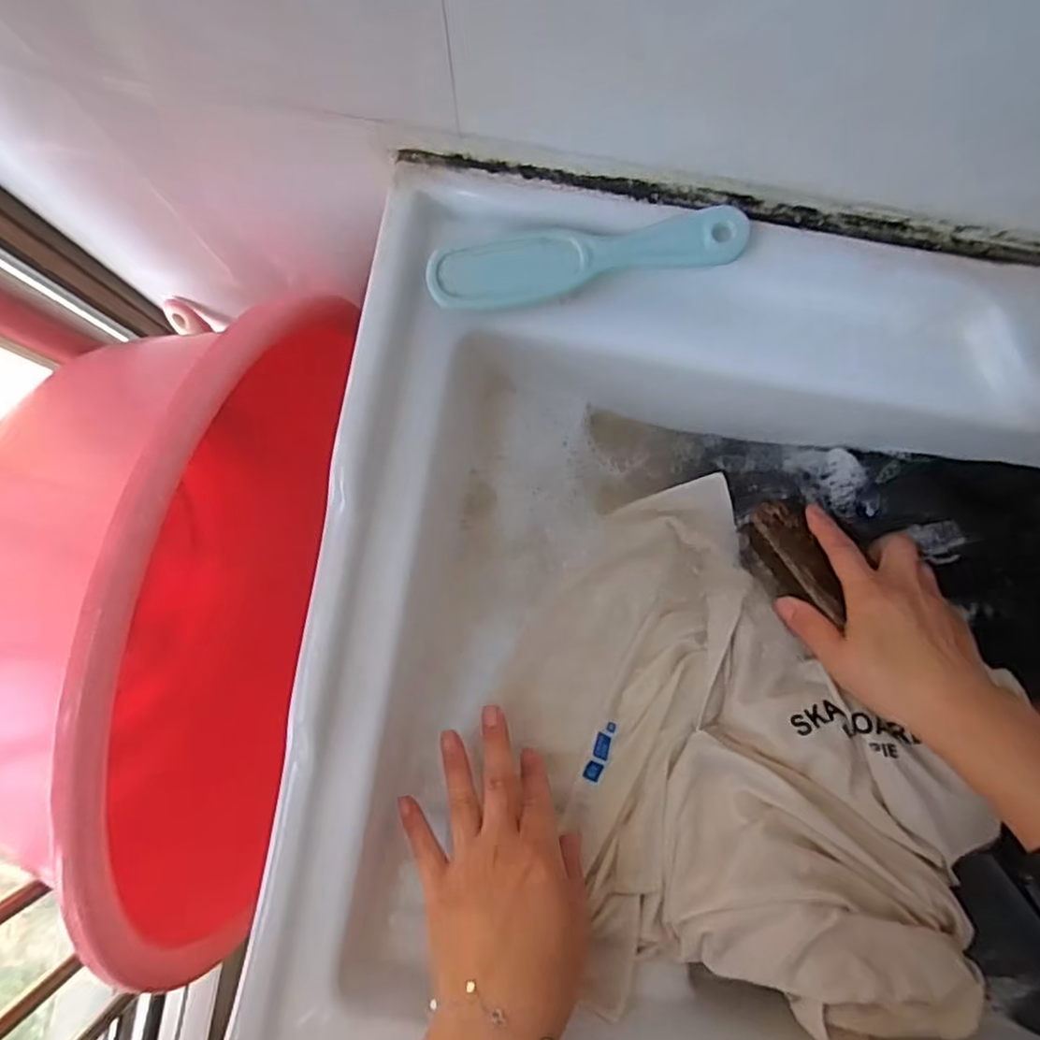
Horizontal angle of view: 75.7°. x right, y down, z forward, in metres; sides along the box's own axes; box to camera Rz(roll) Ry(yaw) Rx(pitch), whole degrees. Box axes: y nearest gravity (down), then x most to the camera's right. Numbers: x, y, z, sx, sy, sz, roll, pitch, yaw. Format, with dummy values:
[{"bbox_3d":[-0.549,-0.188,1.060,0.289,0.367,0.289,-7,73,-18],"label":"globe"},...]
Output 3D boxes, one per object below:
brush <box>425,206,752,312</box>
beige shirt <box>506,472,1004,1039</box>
[{"bbox_3d":[0.033,-0.140,0.350,0.162,0.017,0.034,-8,85,0],"label":"brush"},{"bbox_3d":[0.119,0.154,0.411,0.225,0.099,0.312,-35,85,-2],"label":"beige shirt"}]

